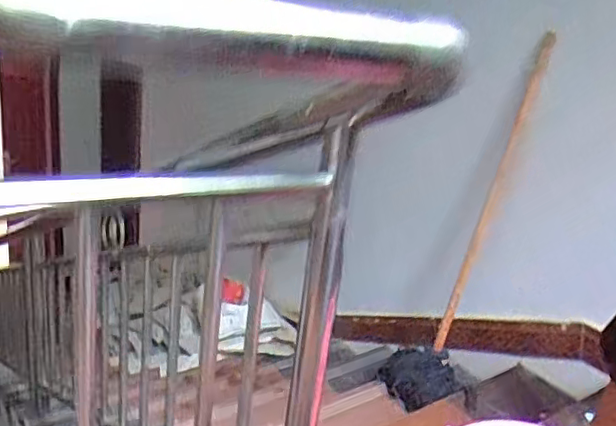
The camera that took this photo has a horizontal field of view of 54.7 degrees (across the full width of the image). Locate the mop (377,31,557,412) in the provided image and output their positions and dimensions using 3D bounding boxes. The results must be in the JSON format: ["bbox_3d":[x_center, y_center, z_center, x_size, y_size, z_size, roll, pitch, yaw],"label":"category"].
[{"bbox_3d":[0.451,0.053,1.807,0.283,1.110,0.411,14,21,19],"label":"mop"}]

